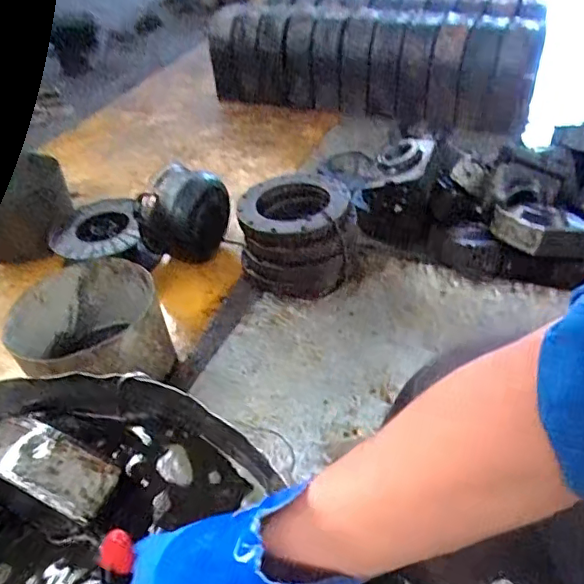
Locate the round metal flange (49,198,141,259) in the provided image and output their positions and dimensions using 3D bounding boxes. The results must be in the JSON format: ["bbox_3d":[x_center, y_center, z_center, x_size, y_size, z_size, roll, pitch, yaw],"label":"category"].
[{"bbox_3d":[-0.489,-0.157,1.383,0.218,0.041,0.243,-14,42,-11],"label":"round metal flange"}]

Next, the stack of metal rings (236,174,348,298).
[{"bbox_3d":[0.013,-0.127,1.288,0.253,0.182,0.274,2,42,8],"label":"stack of metal rings"}]

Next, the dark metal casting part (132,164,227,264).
[{"bbox_3d":[-0.259,-0.183,1.381,0.197,0.224,0.144,3,42,8],"label":"dark metal casting part"}]

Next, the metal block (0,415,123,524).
[{"bbox_3d":[-0.239,0.164,0.536,0.145,0.030,0.058,17,46,22],"label":"metal block"}]

